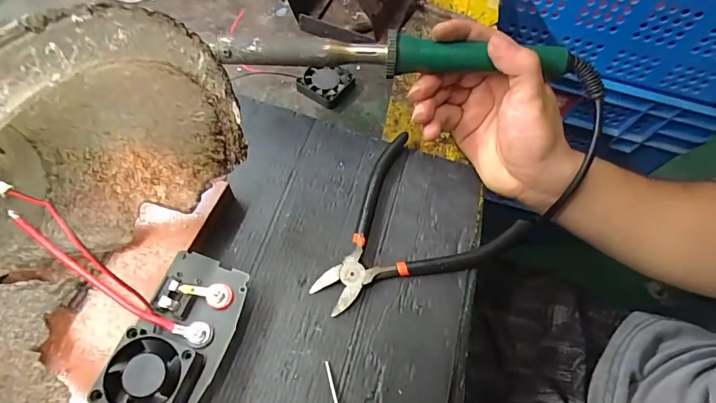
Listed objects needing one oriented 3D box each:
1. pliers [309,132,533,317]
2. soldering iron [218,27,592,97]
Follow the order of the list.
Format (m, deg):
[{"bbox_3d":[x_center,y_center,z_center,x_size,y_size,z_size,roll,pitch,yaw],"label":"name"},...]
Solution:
[{"bbox_3d":[0.034,0.026,0.303,0.119,0.015,0.142,42,67,16],"label":"pliers"},{"bbox_3d":[0.035,-0.100,0.294,0.264,0.025,0.023,3,60,2],"label":"soldering iron"}]

